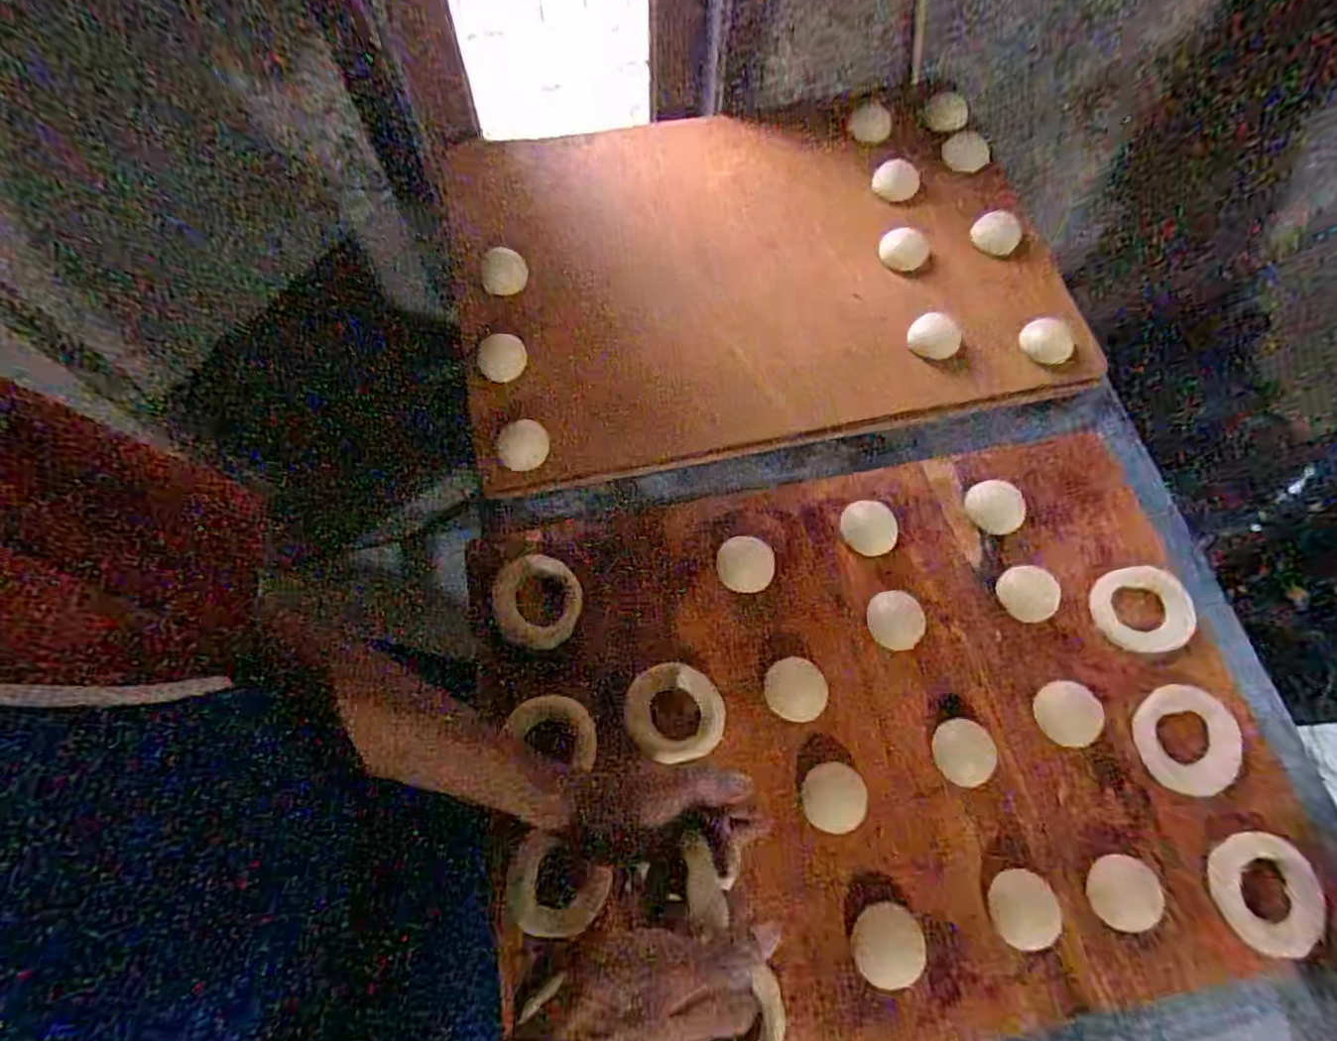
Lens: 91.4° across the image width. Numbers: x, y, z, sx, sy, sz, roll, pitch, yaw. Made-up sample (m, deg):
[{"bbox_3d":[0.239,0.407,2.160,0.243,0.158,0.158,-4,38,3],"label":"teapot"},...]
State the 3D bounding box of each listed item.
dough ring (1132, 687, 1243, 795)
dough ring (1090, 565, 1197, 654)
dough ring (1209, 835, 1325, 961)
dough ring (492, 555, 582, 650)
[{"bbox_3d":[0.395,0.165,0.495,0.081,0.005,0.073,-37,73,-15],"label":"dough ring"},{"bbox_3d":[0.389,0.073,0.537,0.077,0.012,0.069,-8,68,-4],"label":"dough ring"},{"bbox_3d":[0.419,0.262,0.459,0.071,0.008,0.075,0,68,-1],"label":"dough ring"},{"bbox_3d":[-0.107,0.065,0.533,0.067,0.014,0.075,7,68,2],"label":"dough ring"}]

